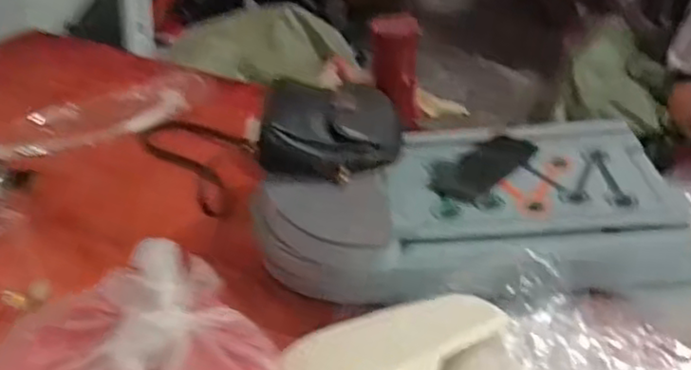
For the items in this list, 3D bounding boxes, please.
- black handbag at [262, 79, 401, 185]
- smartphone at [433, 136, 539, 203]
[{"bbox_3d":[-0.021,-0.077,0.861,0.180,0.074,0.155,-4,34,2],"label":"black handbag"},{"bbox_3d":[0.190,-0.025,0.901,0.068,0.007,0.170,25,44,37],"label":"smartphone"}]

